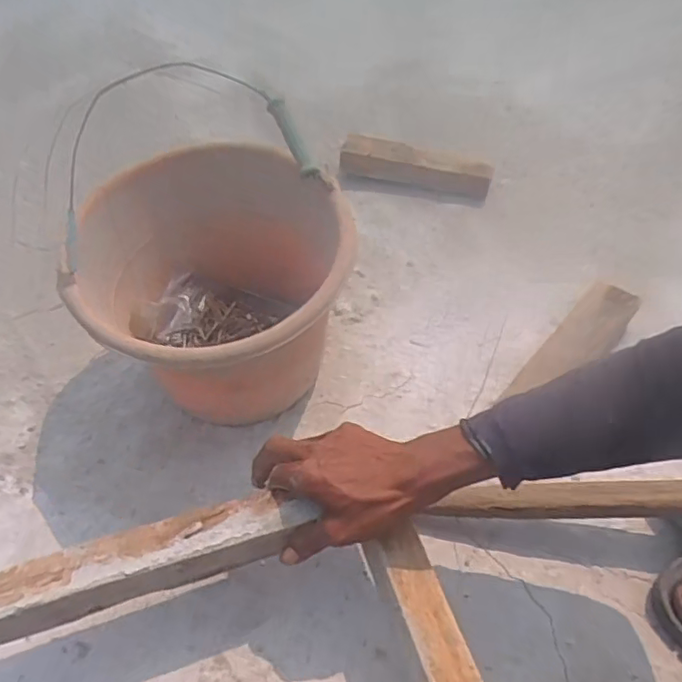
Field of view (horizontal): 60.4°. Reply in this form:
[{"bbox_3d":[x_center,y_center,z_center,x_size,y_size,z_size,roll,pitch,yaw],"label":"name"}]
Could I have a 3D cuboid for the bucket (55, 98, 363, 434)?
[{"bbox_3d":[-0.116,-0.045,0.597,0.246,0.229,0.270,-4,51,-2],"label":"bucket"}]

